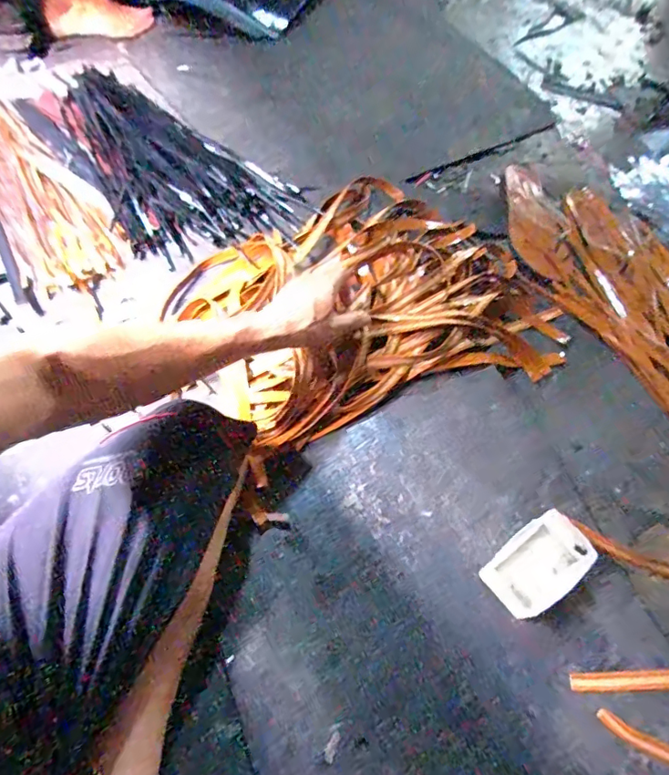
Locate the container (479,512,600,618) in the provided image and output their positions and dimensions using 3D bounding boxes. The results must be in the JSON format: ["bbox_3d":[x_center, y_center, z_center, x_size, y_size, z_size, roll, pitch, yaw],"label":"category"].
[{"bbox_3d":[0.211,0.188,0.537,0.106,0.049,0.073,-34,69,-17],"label":"container"}]

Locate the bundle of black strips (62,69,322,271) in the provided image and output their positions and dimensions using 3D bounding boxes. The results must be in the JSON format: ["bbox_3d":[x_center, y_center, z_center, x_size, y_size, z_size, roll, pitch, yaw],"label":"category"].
[{"bbox_3d":[-0.282,-0.419,0.885,0.276,0.061,0.597,-25,64,-15],"label":"bundle of black strips"}]

